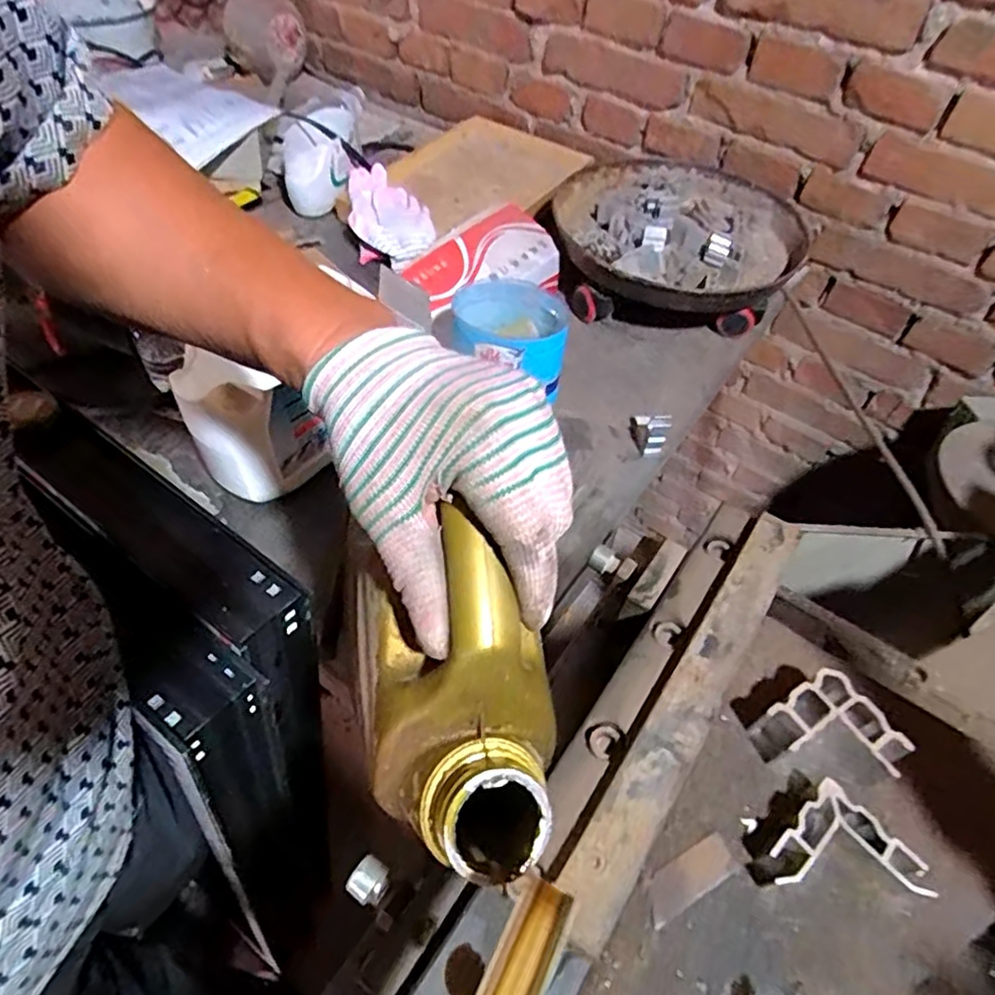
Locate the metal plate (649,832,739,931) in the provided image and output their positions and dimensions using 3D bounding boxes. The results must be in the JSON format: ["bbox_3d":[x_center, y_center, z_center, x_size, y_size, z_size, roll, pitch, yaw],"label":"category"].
[{"bbox_3d":[0.088,0.174,0.283,0.049,0.004,0.016,-21,55,-21],"label":"metal plate"}]

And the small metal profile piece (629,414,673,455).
[{"bbox_3d":[0.169,-0.084,0.687,0.023,0.057,0.059,-1,50,-6],"label":"small metal profile piece"}]

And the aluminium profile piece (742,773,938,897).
[{"bbox_3d":[0.153,0.168,0.285,0.058,0.023,0.060,-30,59,-27],"label":"aluminium profile piece"}]

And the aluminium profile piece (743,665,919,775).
[{"bbox_3d":[0.168,0.124,0.316,0.052,0.032,0.055,-31,59,-27],"label":"aluminium profile piece"}]

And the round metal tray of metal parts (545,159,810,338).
[{"bbox_3d":[0.236,-0.345,0.852,0.311,0.105,0.313,3,50,-3],"label":"round metal tray of metal parts"}]

